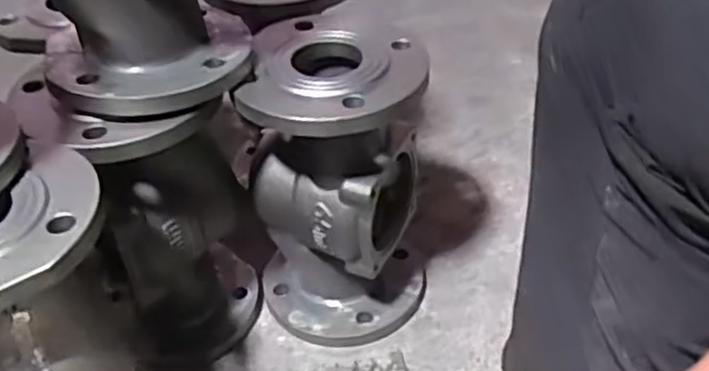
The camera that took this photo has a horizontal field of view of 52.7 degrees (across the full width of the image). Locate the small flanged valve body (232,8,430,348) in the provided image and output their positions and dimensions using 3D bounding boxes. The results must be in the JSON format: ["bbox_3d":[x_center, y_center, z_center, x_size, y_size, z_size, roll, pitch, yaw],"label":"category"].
[{"bbox_3d":[-0.015,0.005,0.721,0.170,0.310,0.171,-5,40,-3],"label":"small flanged valve body"}]

